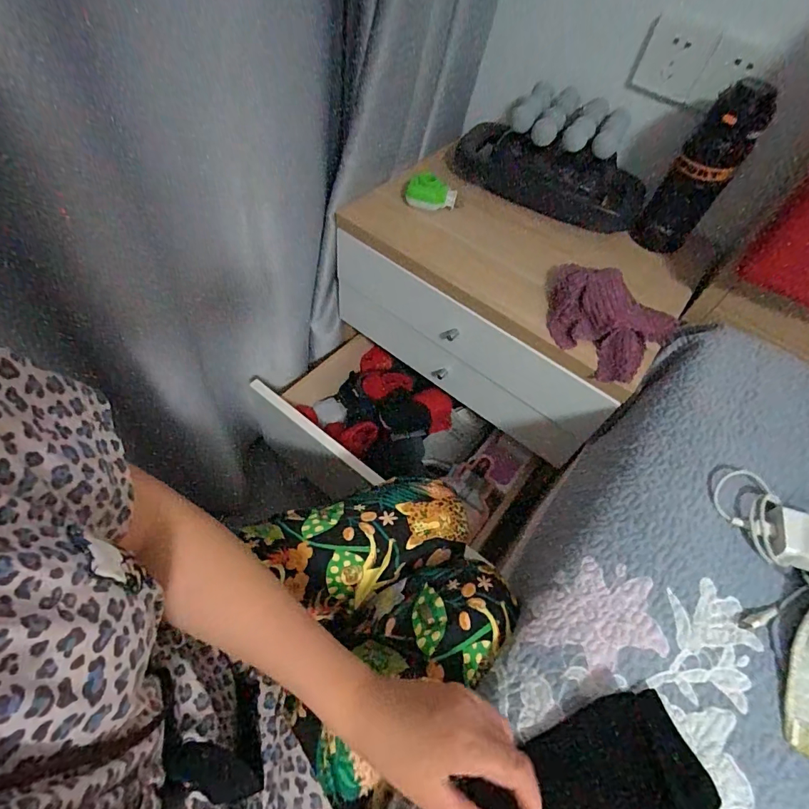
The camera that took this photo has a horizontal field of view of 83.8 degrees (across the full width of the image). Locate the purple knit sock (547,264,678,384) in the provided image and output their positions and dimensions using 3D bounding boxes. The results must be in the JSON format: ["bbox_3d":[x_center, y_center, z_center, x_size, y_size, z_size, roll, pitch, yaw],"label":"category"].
[{"bbox_3d":[0.231,-0.102,0.518,0.141,0.052,0.119,37,61,15],"label":"purple knit sock"}]

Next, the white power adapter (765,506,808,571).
[{"bbox_3d":[0.342,0.115,0.385,0.051,0.023,0.047,14,61,7],"label":"white power adapter"}]

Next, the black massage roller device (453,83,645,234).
[{"bbox_3d":[0.179,-0.284,0.533,0.230,0.122,0.058,14,57,2],"label":"black massage roller device"}]

